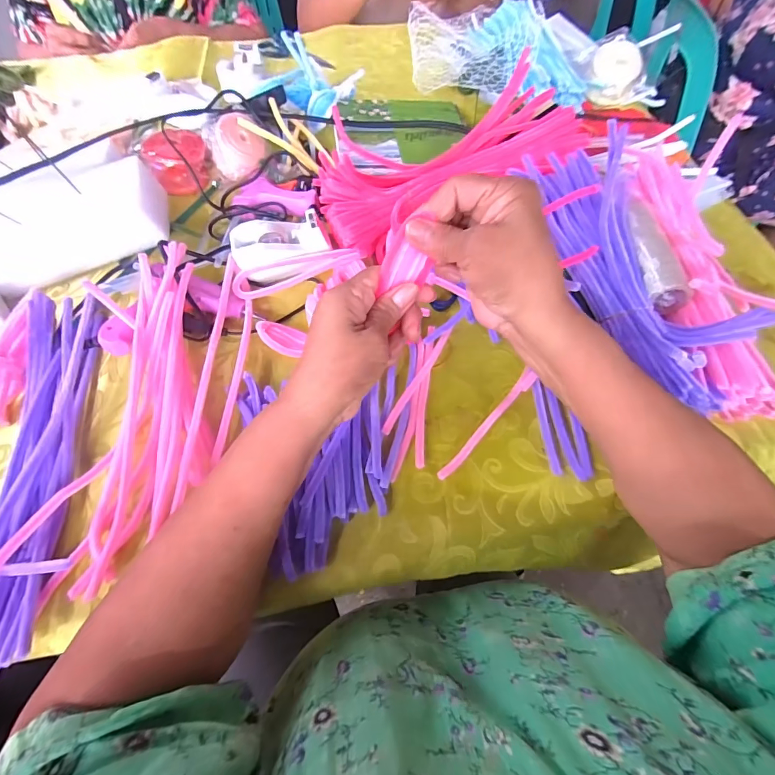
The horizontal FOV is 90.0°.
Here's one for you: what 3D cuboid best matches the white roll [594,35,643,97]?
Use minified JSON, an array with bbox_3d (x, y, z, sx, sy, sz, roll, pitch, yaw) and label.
[{"bbox_3d":[0.316,-0.440,0.535,0.066,0.045,0.047,23,65,12],"label":"white roll"}]

